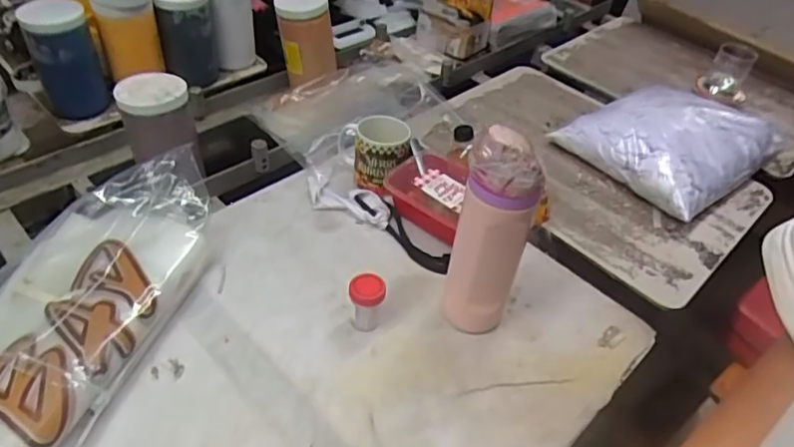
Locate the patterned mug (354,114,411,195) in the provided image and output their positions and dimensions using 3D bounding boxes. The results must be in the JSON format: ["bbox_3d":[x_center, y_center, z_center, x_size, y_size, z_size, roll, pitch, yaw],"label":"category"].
[{"bbox_3d":[-0.025,-0.111,0.874,0.084,0.084,0.092,28,48,20],"label":"patterned mug"}]

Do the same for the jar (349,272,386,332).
[{"bbox_3d":[-0.039,0.098,0.694,0.043,0.068,0.039,6,44,-1],"label":"jar"}]

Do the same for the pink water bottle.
[{"bbox_3d":[0.103,0.021,0.644,0.082,0.276,0.070,16,45,9],"label":"pink water bottle"}]

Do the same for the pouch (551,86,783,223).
[{"bbox_3d":[0.493,-0.155,1.014,0.340,0.087,0.263,-27,53,-30],"label":"pouch"}]

